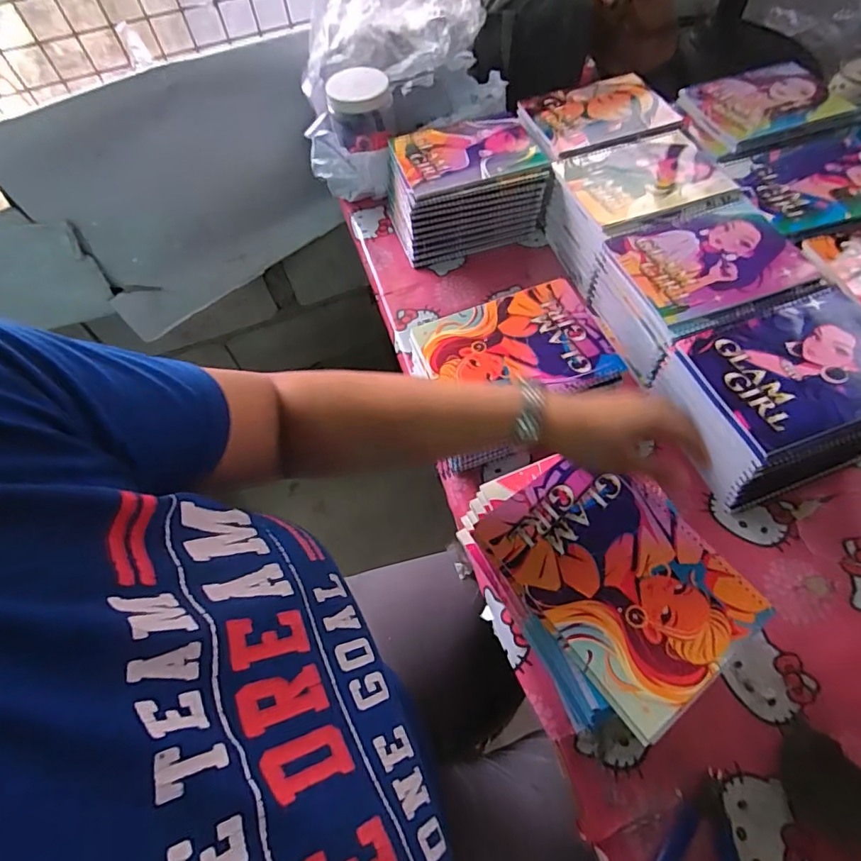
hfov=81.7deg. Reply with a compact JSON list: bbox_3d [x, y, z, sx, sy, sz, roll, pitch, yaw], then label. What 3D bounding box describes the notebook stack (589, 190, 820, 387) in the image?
[{"bbox_3d":[0.331,-0.180,0.631,0.195,0.104,0.180,-16,58,-6],"label":"notebook stack"}]

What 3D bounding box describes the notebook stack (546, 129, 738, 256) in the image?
[{"bbox_3d":[0.289,-0.312,0.707,0.206,0.100,0.166,-17,58,-6],"label":"notebook stack"}]

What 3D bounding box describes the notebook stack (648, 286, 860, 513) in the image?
[{"bbox_3d":[0.382,-0.033,0.552,0.207,0.119,0.159,-17,58,-7],"label":"notebook stack"}]

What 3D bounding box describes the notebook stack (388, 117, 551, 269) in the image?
[{"bbox_3d":[0.050,-0.372,0.767,0.210,0.116,0.153,-15,58,-5],"label":"notebook stack"}]

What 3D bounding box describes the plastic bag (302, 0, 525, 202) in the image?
[{"bbox_3d":[0.001,-0.620,0.806,0.439,0.263,0.319,-10,57,-2],"label":"plastic bag"}]

